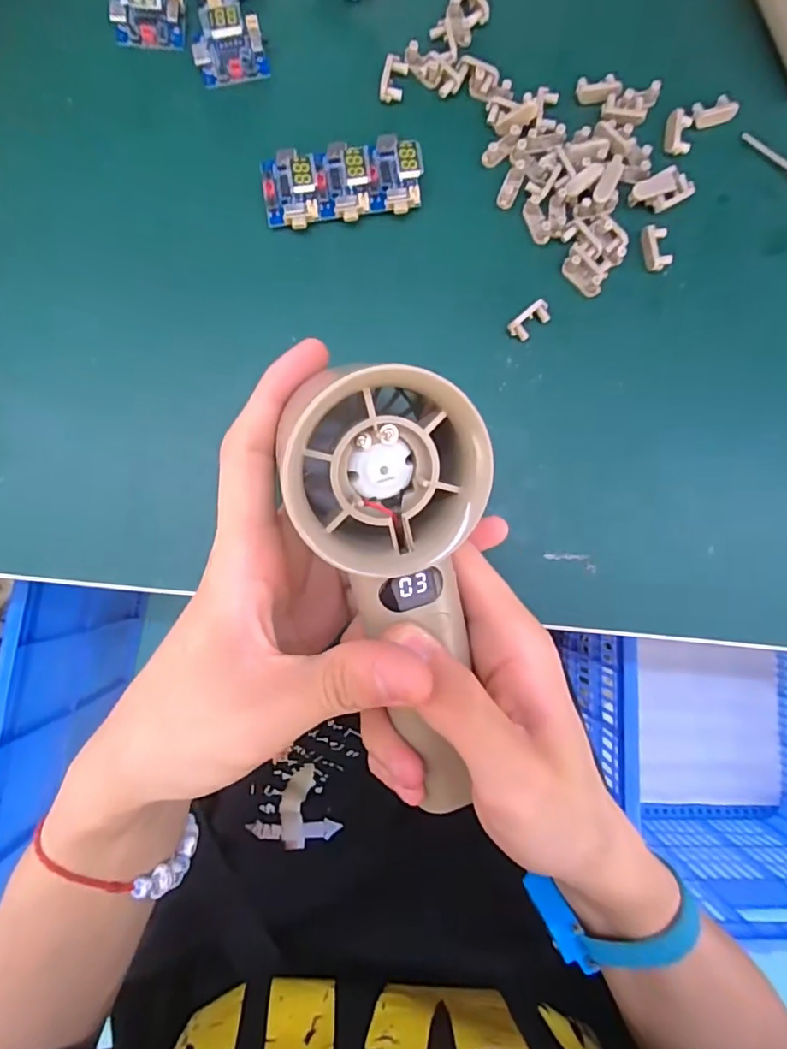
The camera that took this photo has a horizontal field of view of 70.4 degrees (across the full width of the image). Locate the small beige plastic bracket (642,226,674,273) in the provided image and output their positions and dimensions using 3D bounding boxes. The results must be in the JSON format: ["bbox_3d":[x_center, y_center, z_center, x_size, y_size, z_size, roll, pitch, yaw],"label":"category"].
[{"bbox_3d":[0.112,-0.119,0.239,0.011,0.005,0.019,-12,86,-3],"label":"small beige plastic bracket"}]

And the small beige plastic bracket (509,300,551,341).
[{"bbox_3d":[0.059,-0.087,0.237,0.019,0.005,0.010,-38,88,-4],"label":"small beige plastic bracket"}]

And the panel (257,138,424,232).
[{"bbox_3d":[-0.021,-0.146,0.234,0.067,0.014,0.034,-7,86,-3],"label":"panel"}]

